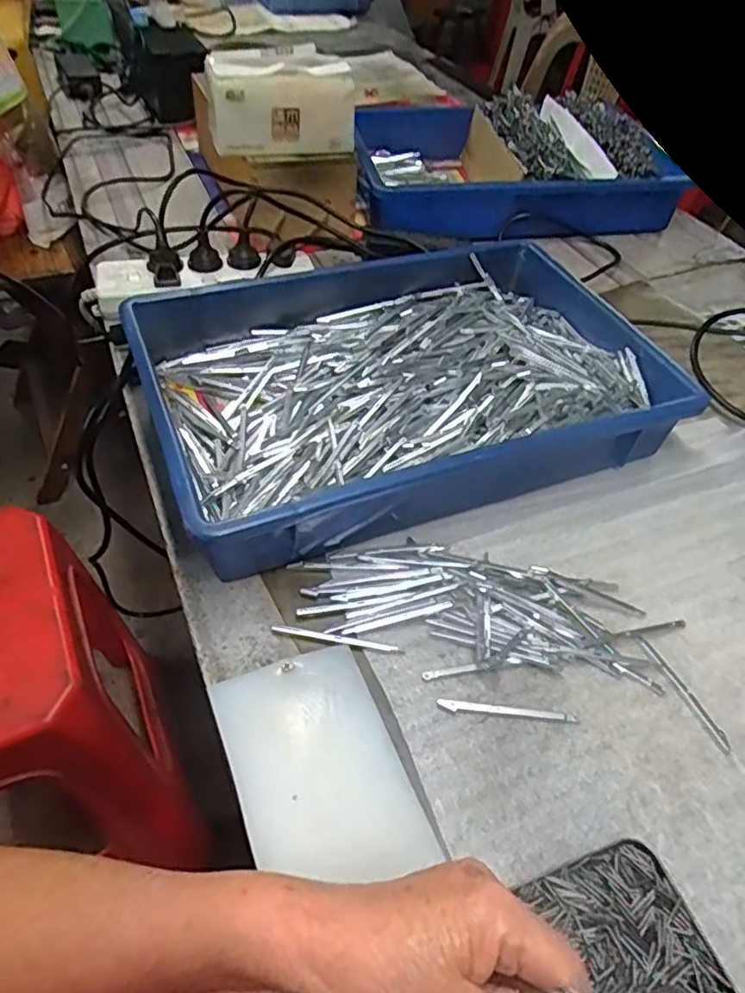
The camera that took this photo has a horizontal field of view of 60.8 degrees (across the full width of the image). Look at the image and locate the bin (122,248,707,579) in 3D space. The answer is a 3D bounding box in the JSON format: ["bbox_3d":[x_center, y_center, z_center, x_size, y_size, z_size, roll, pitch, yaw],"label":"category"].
[{"bbox_3d":[0.025,-0.107,0.556,0.419,0.062,0.283,-15,53,-18],"label":"bin"}]

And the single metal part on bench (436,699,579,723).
[{"bbox_3d":[0.087,0.139,0.410,0.090,0.004,0.007,6,49,-1],"label":"single metal part on bench"}]

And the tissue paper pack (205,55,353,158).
[{"bbox_3d":[-0.101,-0.428,0.699,0.156,0.086,0.086,-6,50,-11],"label":"tissue paper pack"}]

